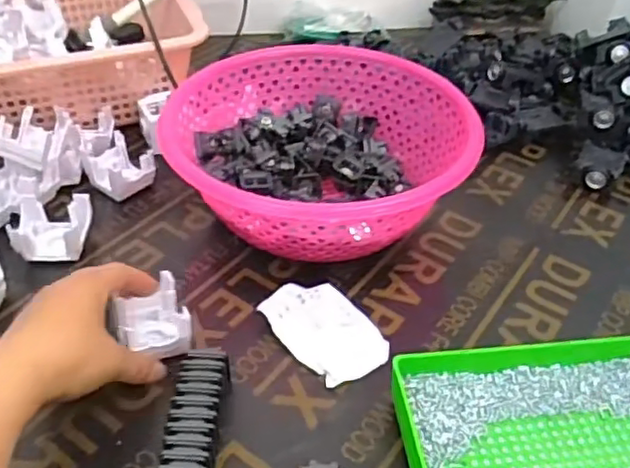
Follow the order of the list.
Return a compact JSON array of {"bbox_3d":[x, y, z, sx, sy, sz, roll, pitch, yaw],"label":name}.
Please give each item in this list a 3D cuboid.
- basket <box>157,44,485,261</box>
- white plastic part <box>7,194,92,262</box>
[{"bbox_3d":[0.002,-0.069,0.569,0.245,0.100,0.228,1,41,-1],"label":"basket"},{"bbox_3d":[-0.216,-0.003,0.530,0.056,0.037,0.047,-1,41,-3],"label":"white plastic part"}]

